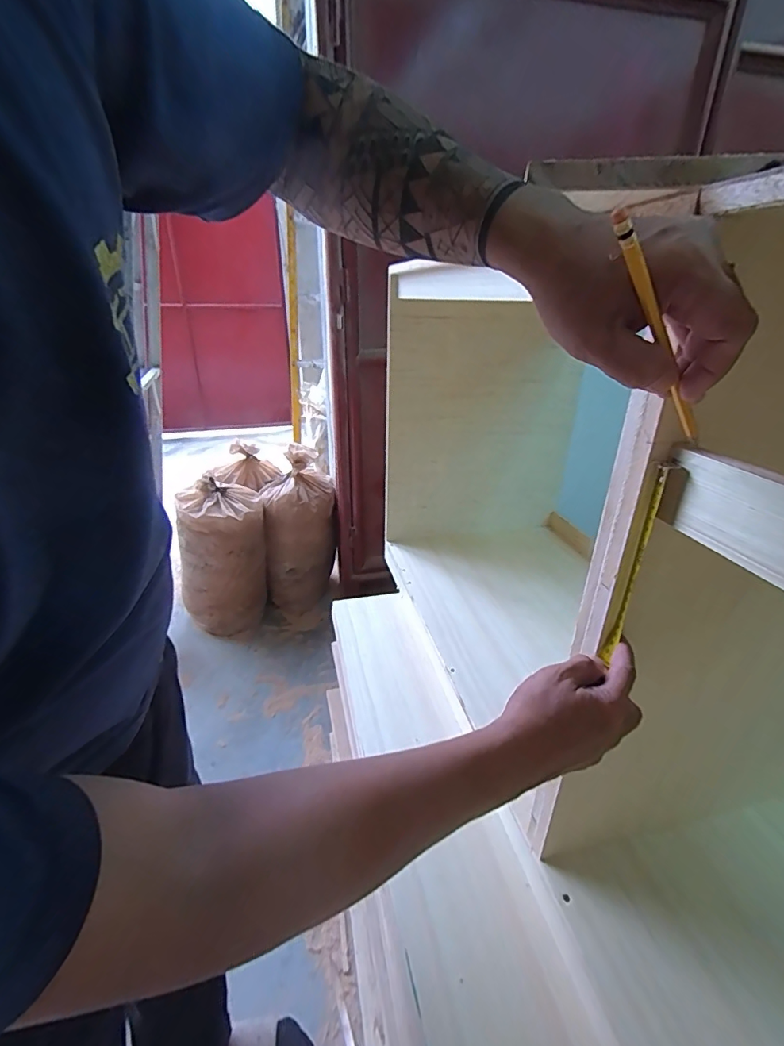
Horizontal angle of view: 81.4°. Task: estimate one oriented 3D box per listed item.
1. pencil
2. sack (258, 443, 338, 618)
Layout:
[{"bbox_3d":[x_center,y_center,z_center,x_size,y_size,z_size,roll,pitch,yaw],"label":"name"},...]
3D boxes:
[{"bbox_3d":[0.159,-0.104,0.268,0.008,0.169,0.006,-47,36,1],"label":"pencil"},{"bbox_3d":[-0.360,0.046,1.810,0.266,0.593,0.271,1,27,1],"label":"sack"}]

